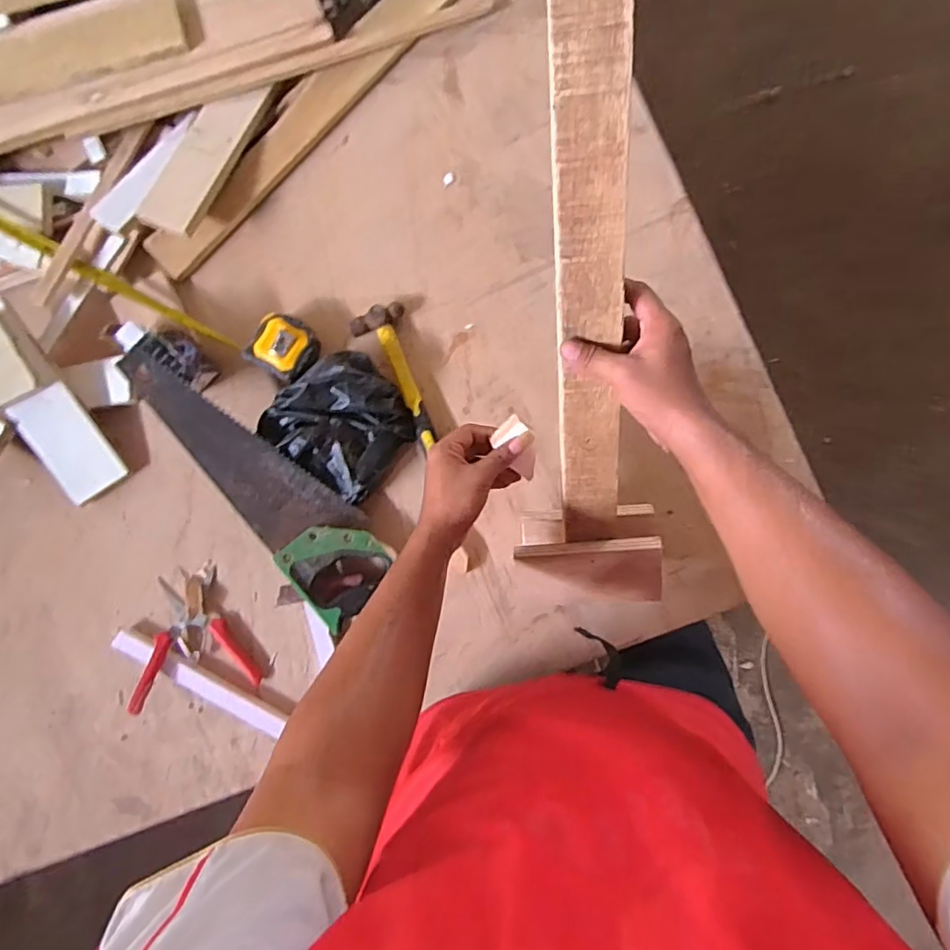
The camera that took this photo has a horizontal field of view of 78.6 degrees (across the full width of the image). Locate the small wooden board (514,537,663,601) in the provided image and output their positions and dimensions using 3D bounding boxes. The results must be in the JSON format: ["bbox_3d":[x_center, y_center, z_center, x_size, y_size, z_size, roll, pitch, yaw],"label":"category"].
[{"bbox_3d":[0.126,0.108,0.639,0.154,0.015,0.082,-3,117,5],"label":"small wooden board"}]

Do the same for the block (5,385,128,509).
[{"bbox_3d":[-0.534,-0.040,0.764,0.073,0.012,0.145,-34,98,-11],"label":"block"}]

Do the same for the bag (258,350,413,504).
[{"bbox_3d":[-0.167,-0.070,0.741,0.166,0.065,0.157,37,89,4],"label":"bag"}]

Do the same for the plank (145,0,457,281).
[{"bbox_3d":[-0.226,-0.502,0.799,0.075,0.021,0.580,43,89,5],"label":"plank"}]

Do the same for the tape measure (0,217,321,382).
[{"bbox_3d":[-0.483,-0.274,0.783,0.599,0.041,0.083,25,88,4],"label":"tape measure"}]

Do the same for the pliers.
[{"bbox_3d":[-0.364,0.201,0.743,0.151,0.051,0.163,-12,86,2],"label":"pliers"}]

